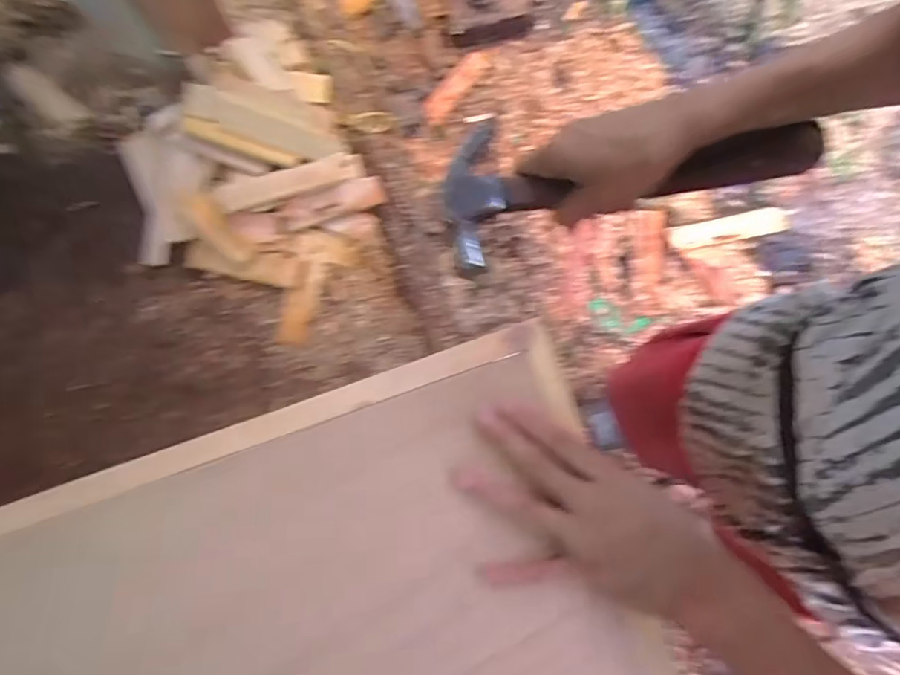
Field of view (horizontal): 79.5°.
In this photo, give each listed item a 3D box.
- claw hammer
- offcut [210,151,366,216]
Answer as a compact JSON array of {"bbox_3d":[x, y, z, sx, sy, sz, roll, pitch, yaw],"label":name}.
[{"bbox_3d":[0.135,-0.129,0.423,0.275,0.031,0.126,-7,78,9],"label":"claw hammer"},{"bbox_3d":[-0.394,-0.382,1.318,0.364,0.026,0.073,-18,77,1],"label":"offcut"}]

